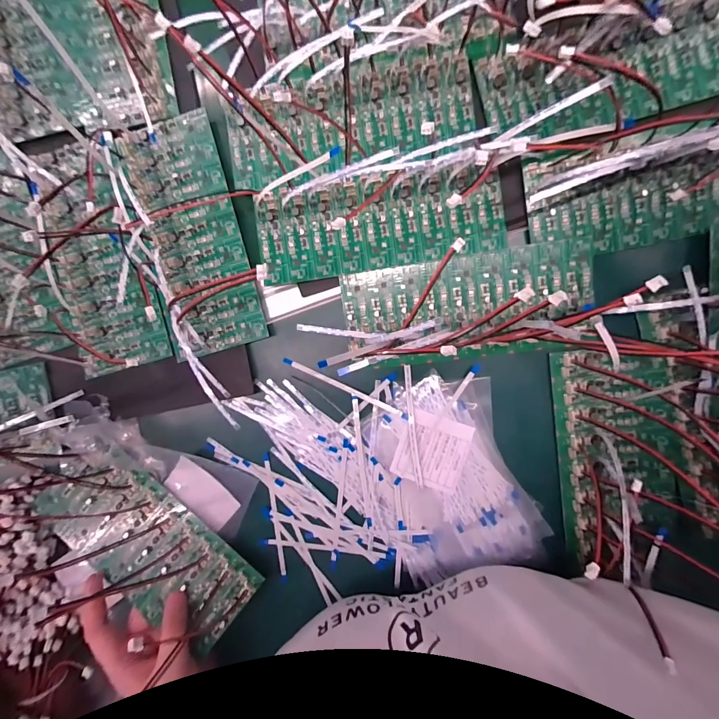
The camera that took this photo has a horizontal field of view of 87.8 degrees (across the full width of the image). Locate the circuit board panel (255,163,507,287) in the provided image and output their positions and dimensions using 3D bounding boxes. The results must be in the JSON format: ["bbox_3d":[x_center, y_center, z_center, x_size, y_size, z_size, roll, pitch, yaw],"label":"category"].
[{"bbox_3d":[0.014,-0.109,0.300,0.193,0.005,0.069,-7,92,5],"label":"circuit board panel"}]

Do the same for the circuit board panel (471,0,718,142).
[{"bbox_3d":[0.196,-0.219,0.277,0.204,0.015,0.075,-10,91,6],"label":"circuit board panel"}]

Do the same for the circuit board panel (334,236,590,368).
[{"bbox_3d":[0.085,-0.042,0.302,0.190,0.010,0.083,-6,92,5],"label":"circuit board panel"}]

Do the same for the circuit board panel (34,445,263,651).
[{"bbox_3d":[-0.183,0.158,0.318,0.193,0.021,0.083,41,83,5],"label":"circuit board panel"}]

